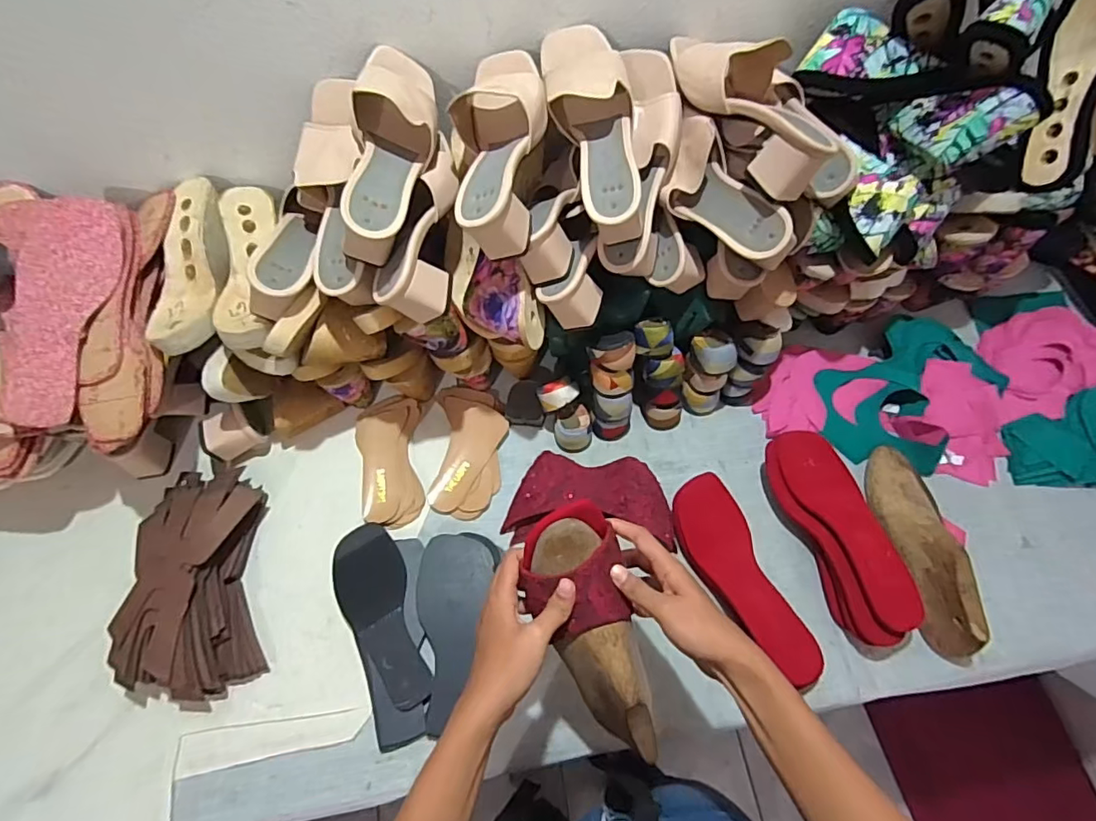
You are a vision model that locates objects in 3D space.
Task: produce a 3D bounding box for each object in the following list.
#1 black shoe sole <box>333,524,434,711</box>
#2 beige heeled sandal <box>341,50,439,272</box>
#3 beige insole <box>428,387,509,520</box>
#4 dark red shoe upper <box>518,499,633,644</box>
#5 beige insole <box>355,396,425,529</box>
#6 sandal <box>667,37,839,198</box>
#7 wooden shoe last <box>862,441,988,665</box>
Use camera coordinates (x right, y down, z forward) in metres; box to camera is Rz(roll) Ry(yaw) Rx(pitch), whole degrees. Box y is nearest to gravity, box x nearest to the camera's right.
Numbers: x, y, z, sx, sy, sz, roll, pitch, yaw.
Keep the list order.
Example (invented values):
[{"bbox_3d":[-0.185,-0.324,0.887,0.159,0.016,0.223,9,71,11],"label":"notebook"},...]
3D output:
[{"bbox_3d":[-0.196,0.235,0.629,0.077,0.014,0.210,-21,66,-9],"label":"black shoe sole"},{"bbox_3d":[-0.158,-0.267,0.539,0.078,0.074,0.230,6,78,4],"label":"beige heeled sandal"},{"bbox_3d":[-0.105,0.052,0.737,0.092,0.016,0.189,0,64,1],"label":"beige insole"},{"bbox_3d":[0.020,0.131,0.439,0.084,0.050,0.093,-16,65,-7],"label":"dark red shoe upper"},{"bbox_3d":[-0.212,0.063,0.723,0.086,0.017,0.185,-6,65,-2],"label":"beige insole"},{"bbox_3d":[0.212,-0.321,0.562,0.100,0.083,0.220,-30,66,-13],"label":"sandal"},{"bbox_3d":[0.447,0.153,0.627,0.073,0.082,0.253,-5,64,-1],"label":"wooden shoe last"}]

